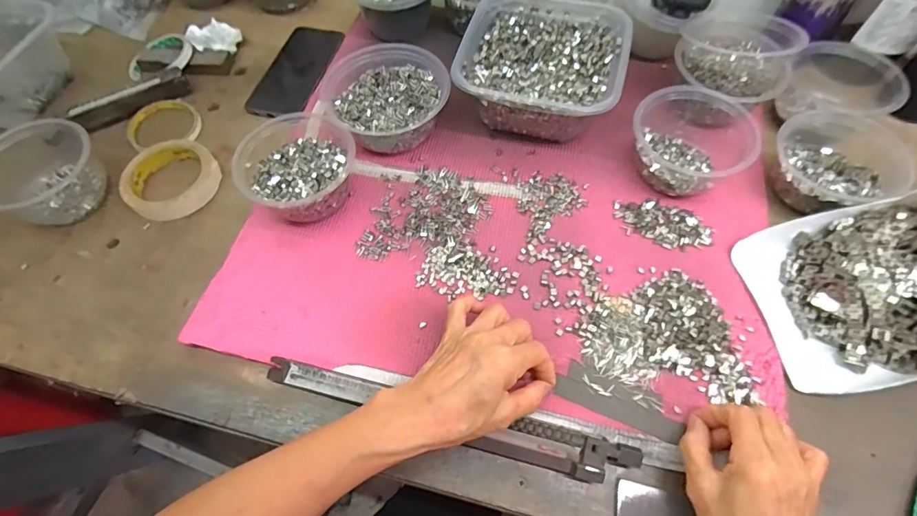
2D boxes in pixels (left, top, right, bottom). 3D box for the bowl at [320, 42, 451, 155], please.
[{"bbox_3d":[-0.079,-0.175,0.515,0.132,0.053,0.132,-1,61,1],"label":"bowl"}]

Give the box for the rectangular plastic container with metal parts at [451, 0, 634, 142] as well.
[{"bbox_3d":[0.096,-0.217,0.520,0.171,0.072,0.169,13,62,9],"label":"rectangular plastic container with metal parts"}]

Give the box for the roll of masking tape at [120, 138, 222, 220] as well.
[{"bbox_3d":[-0.322,-0.091,0.510,0.096,0.023,0.095,-1,61,1],"label":"roll of masking tape"}]

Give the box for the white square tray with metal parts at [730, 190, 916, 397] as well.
[{"bbox_3d":[0.359,0.022,0.382,0.169,0.080,0.156,-8,61,-3],"label":"white square tray with metal parts"}]

